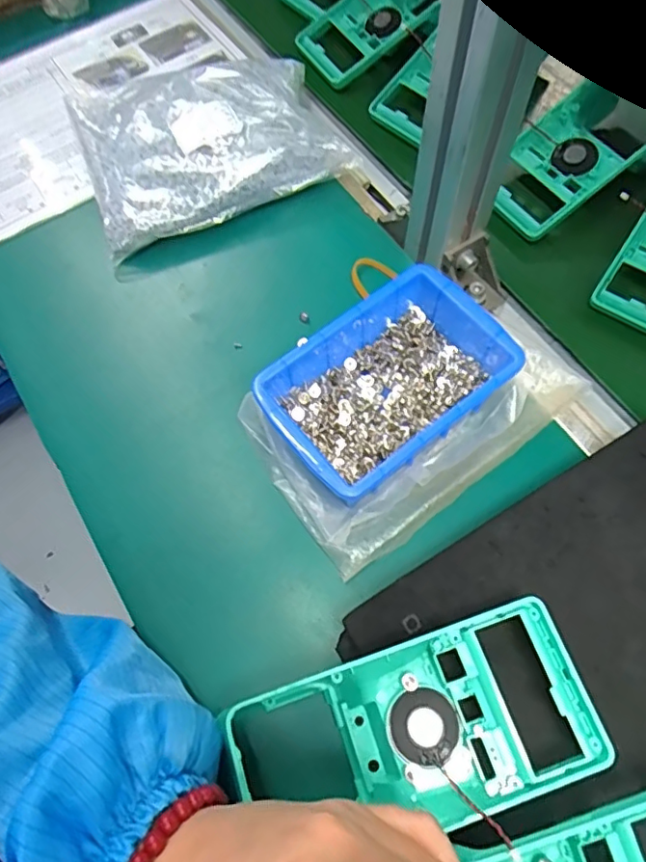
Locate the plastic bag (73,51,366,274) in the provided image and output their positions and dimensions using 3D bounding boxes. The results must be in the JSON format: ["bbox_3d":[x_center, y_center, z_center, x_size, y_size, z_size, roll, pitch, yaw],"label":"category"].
[{"bbox_3d":[-0.098,-0.253,0.467,0.209,0.052,0.180,-20,66,-5],"label":"plastic bag"}]

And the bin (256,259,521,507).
[{"bbox_3d":[0.042,-0.028,0.359,0.152,0.054,0.099,-37,70,-13],"label":"bin"}]

